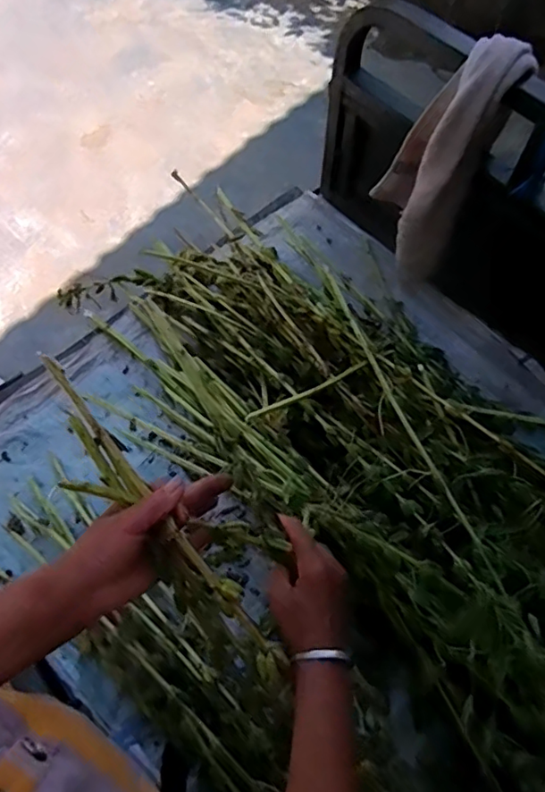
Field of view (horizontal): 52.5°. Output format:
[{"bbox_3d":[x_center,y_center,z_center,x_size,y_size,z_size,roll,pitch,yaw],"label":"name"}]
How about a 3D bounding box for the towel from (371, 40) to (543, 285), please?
[{"bbox_3d":[0.253,-0.343,0.877,0.163,0.374,0.104,12,62,6],"label":"towel"}]

